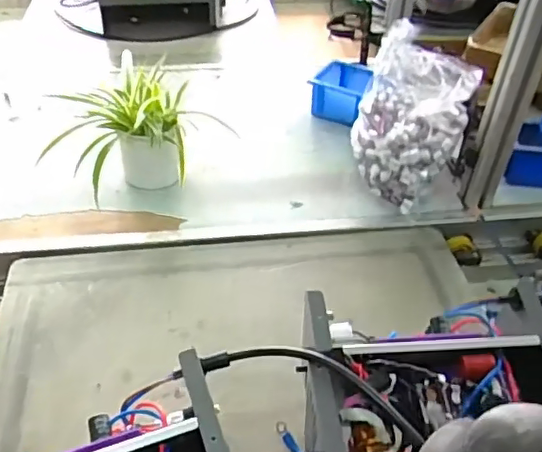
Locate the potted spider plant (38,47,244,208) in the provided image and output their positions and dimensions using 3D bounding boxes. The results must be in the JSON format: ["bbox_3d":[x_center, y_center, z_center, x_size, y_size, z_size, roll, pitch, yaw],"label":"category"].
[{"bbox_3d":[-0.220,-0.138,0.855,0.179,0.144,0.196,-31,52,-32],"label":"potted spider plant"}]

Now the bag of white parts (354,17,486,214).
[{"bbox_3d":[0.196,-0.142,0.837,0.159,0.217,0.133,32,49,29],"label":"bag of white parts"}]

